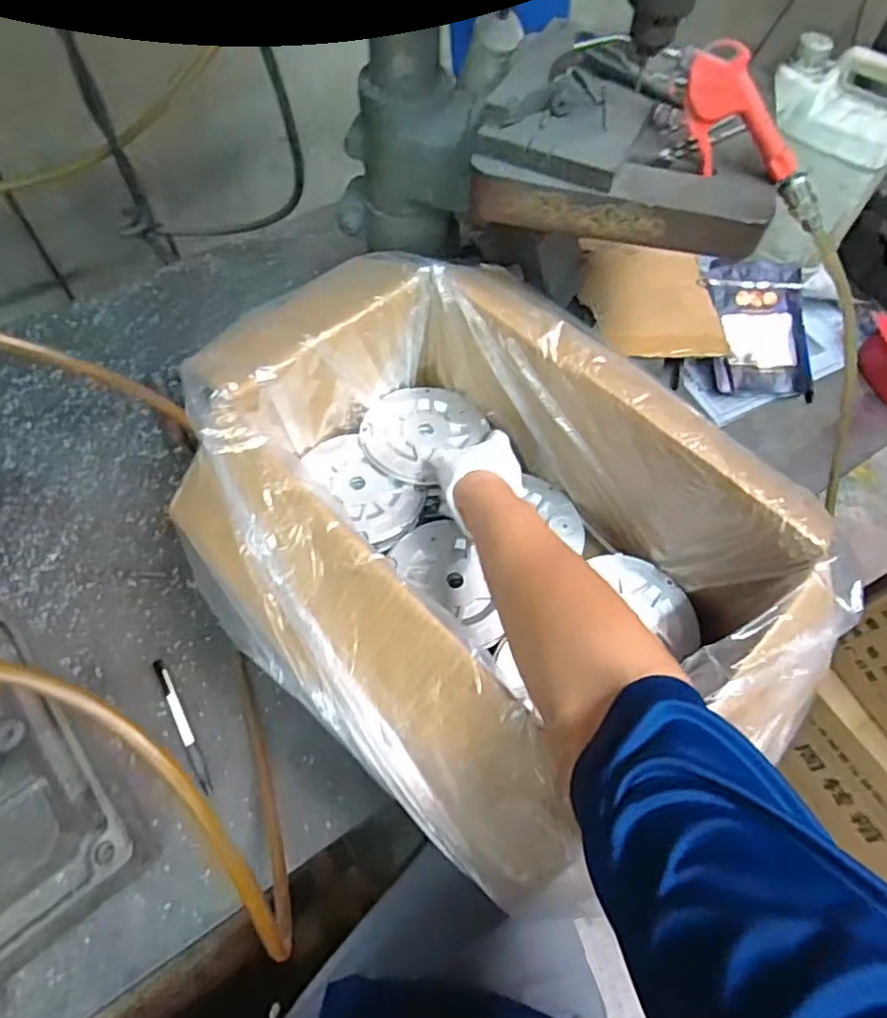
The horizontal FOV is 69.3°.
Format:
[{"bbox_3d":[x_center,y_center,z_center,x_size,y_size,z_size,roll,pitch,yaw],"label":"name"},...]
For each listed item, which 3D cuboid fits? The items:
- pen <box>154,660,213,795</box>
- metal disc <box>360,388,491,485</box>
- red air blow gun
[{"bbox_3d":[-0.253,0.207,0.620,0.011,0.006,0.142,-27,65,-17],"label":"pen"},{"bbox_3d":[-0.028,-0.087,0.690,0.112,0.016,0.131,33,64,16],"label":"metal disc"},{"bbox_3d":[0.249,-0.330,0.550,0.122,0.070,0.032,40,62,-14],"label":"red air blow gun"}]

